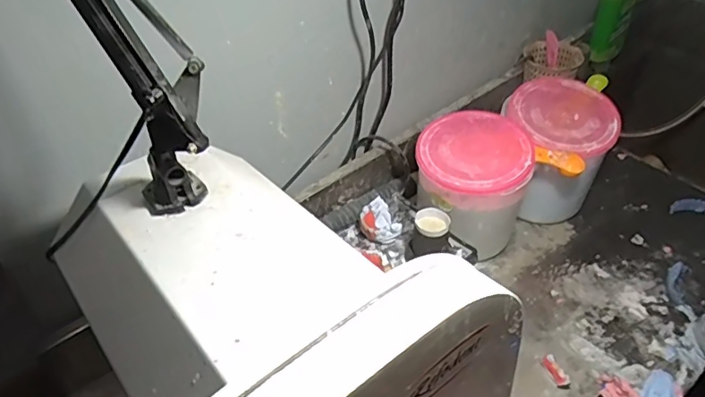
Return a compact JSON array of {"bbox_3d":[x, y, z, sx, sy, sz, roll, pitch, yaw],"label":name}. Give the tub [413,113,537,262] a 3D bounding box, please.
[{"bbox_3d":[0.169,-0.009,0.803,0.156,0.172,0.158,7,43,10],"label":"tub"}]

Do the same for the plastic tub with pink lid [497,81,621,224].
[{"bbox_3d":[0.311,-0.059,0.846,0.148,0.190,0.154,-1,42,1],"label":"plastic tub with pink lid"}]

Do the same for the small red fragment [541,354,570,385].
[{"bbox_3d":[0.255,0.215,0.687,0.015,0.013,0.041,-17,45,-17],"label":"small red fragment"}]

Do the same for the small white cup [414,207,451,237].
[{"bbox_3d":[0.099,0.029,0.677,0.043,0.014,0.039,7,43,10],"label":"small white cup"}]

